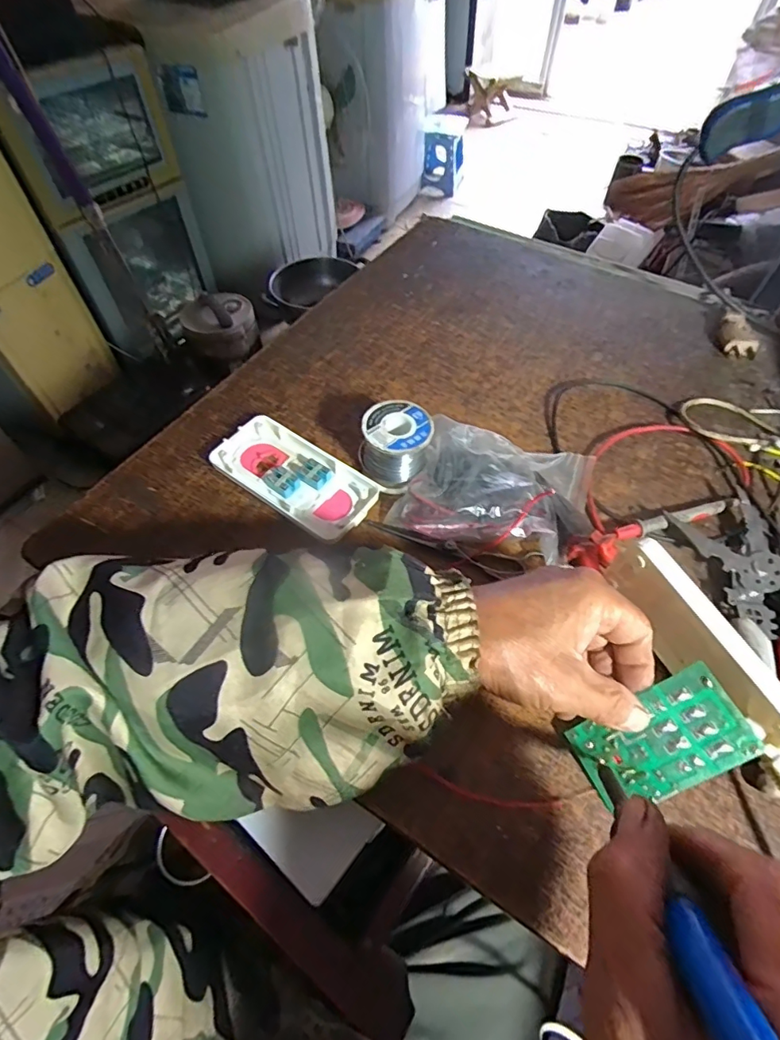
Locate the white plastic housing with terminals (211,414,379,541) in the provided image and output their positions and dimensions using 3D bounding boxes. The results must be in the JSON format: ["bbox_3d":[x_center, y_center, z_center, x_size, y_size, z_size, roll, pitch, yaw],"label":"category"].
[{"bbox_3d":[-0.073,-0.035,0.370,0.127,0.015,0.063,29,60,19],"label":"white plastic housing with terminals"}]

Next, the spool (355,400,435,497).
[{"bbox_3d":[0.004,-0.057,0.370,0.049,0.047,0.045,-28,60,-18],"label":"spool"}]

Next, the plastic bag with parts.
[{"bbox_3d":[0.079,-0.027,0.362,0.146,0.039,0.107,9,56,7],"label":"plastic bag with parts"}]

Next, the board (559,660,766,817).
[{"bbox_3d":[0.148,0.121,0.266,0.086,0.004,0.050,-32,72,9],"label":"board"}]

